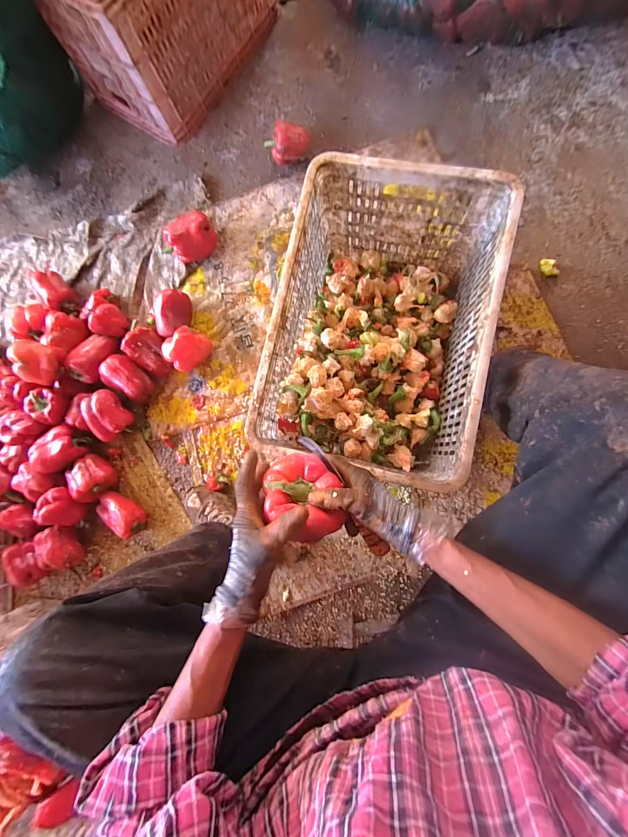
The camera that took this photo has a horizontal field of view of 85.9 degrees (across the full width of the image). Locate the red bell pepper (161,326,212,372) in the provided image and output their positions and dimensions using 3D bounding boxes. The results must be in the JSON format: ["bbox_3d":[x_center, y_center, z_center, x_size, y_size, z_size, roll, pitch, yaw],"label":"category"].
[{"bbox_3d":[-0.307,-0.169,0.828,0.101,0.088,0.085,-44,83,1],"label":"red bell pepper"}]

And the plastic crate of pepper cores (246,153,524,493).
[{"bbox_3d":[0.122,-0.159,0.661,0.341,0.250,0.507,12,87,7],"label":"plastic crate of pepper cores"}]

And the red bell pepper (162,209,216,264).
[{"bbox_3d":[-0.315,-0.454,0.856,0.134,0.078,0.098,-33,83,2],"label":"red bell pepper"}]

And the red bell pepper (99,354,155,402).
[{"bbox_3d":[-0.459,-0.098,0.843,0.120,0.078,0.082,32,88,8],"label":"red bell pepper"}]

